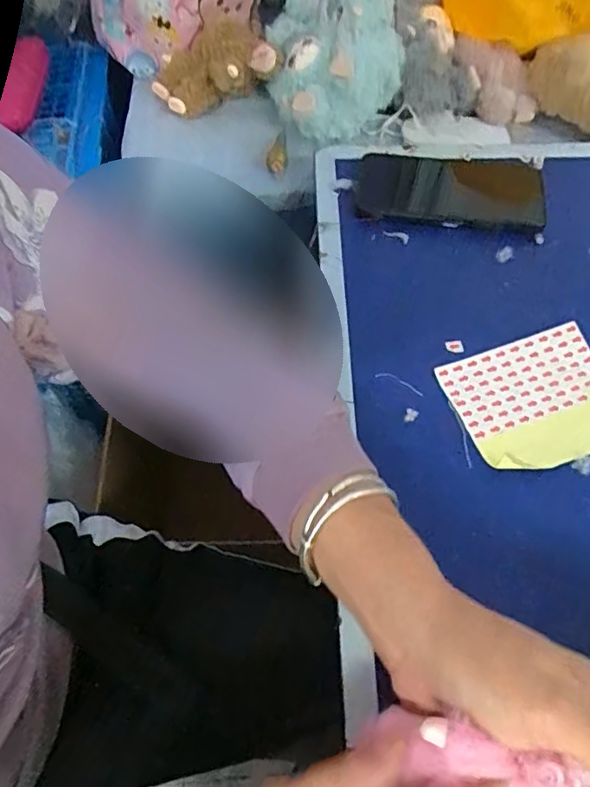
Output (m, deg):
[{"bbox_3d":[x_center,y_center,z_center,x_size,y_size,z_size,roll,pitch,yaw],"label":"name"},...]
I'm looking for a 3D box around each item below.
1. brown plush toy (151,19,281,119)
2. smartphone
[{"bbox_3d":[-0.091,-0.354,0.626,0.122,0.061,0.092,-32,64,-17],"label":"brown plush toy"},{"bbox_3d":[0.143,-0.187,0.530,0.168,0.009,0.086,4,60,3],"label":"smartphone"}]

